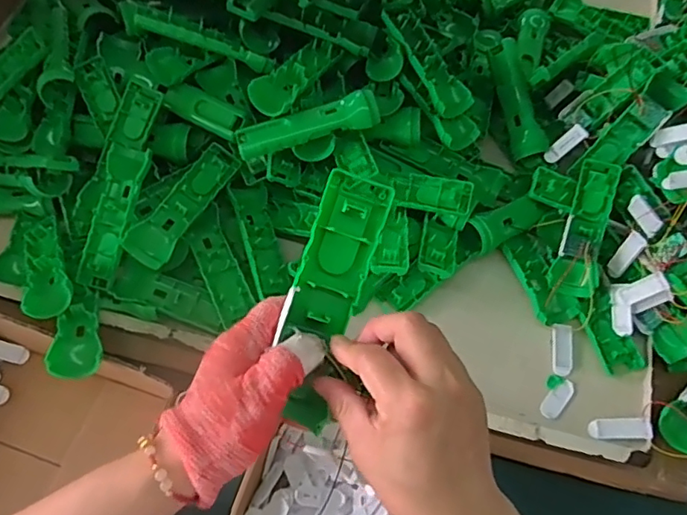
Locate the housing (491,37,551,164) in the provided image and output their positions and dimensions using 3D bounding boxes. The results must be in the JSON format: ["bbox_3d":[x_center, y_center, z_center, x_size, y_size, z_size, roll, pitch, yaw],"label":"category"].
[{"bbox_3d":[0.231,-0.210,0.722,0.049,0.041,0.159,-14,88,-7],"label":"housing"}]

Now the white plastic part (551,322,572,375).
[{"bbox_3d":[0.250,0.105,0.622,0.023,0.005,0.060,8,64,4],"label":"white plastic part"}]

